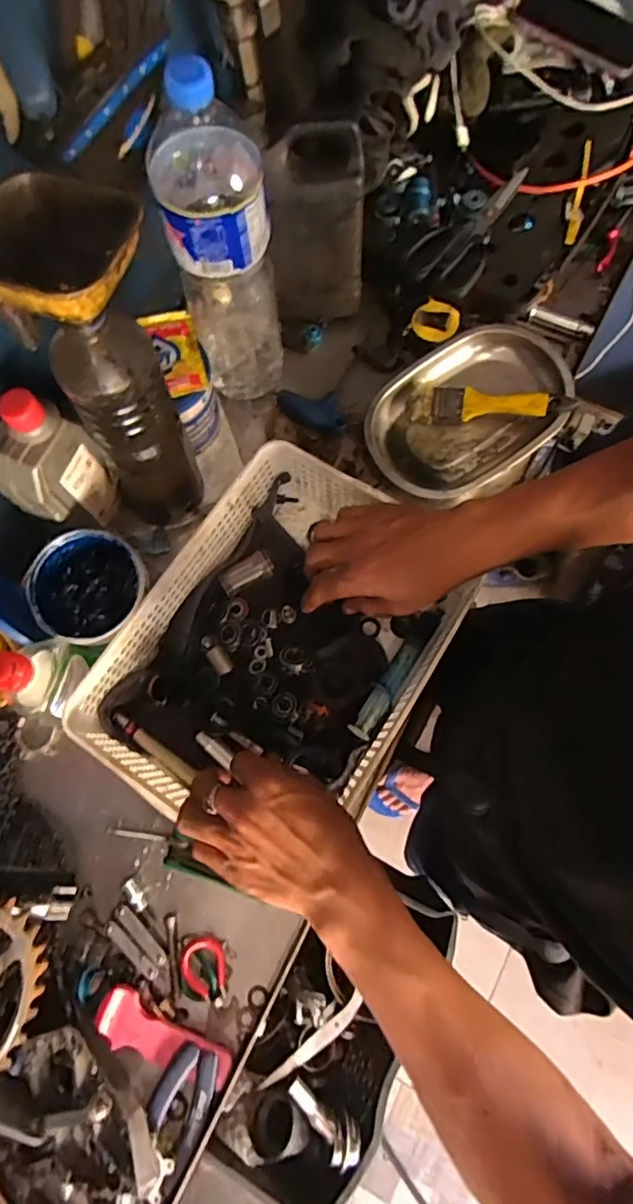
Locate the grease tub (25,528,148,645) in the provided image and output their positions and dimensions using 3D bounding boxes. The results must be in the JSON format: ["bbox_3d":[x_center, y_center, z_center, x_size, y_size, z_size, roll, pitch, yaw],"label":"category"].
[{"bbox_3d":[-0.210,-0.006,0.546,0.101,0.085,0.098,-1,74,2],"label":"grease tub"}]

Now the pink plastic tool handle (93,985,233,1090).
[{"bbox_3d":[-0.129,0.368,0.482,0.119,0.019,0.036,25,77,9],"label":"pink plastic tool handle"}]

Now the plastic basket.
[{"bbox_3d":[-0.033,0.038,0.533,0.252,0.086,0.325,27,73,10],"label":"plastic basket"}]

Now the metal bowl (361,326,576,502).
[{"bbox_3d":[0.165,-0.206,0.632,0.229,0.058,0.161,-32,76,-7],"label":"metal bowl"}]

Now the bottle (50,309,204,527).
[{"bbox_3d":[-0.158,-0.144,0.511,0.087,0.241,0.061,-32,76,-7],"label":"bottle"}]

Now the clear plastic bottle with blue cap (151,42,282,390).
[{"bbox_3d":[-0.083,-0.311,0.527,0.086,0.301,0.091,-7,74,0],"label":"clear plastic bottle with blue cap"}]

